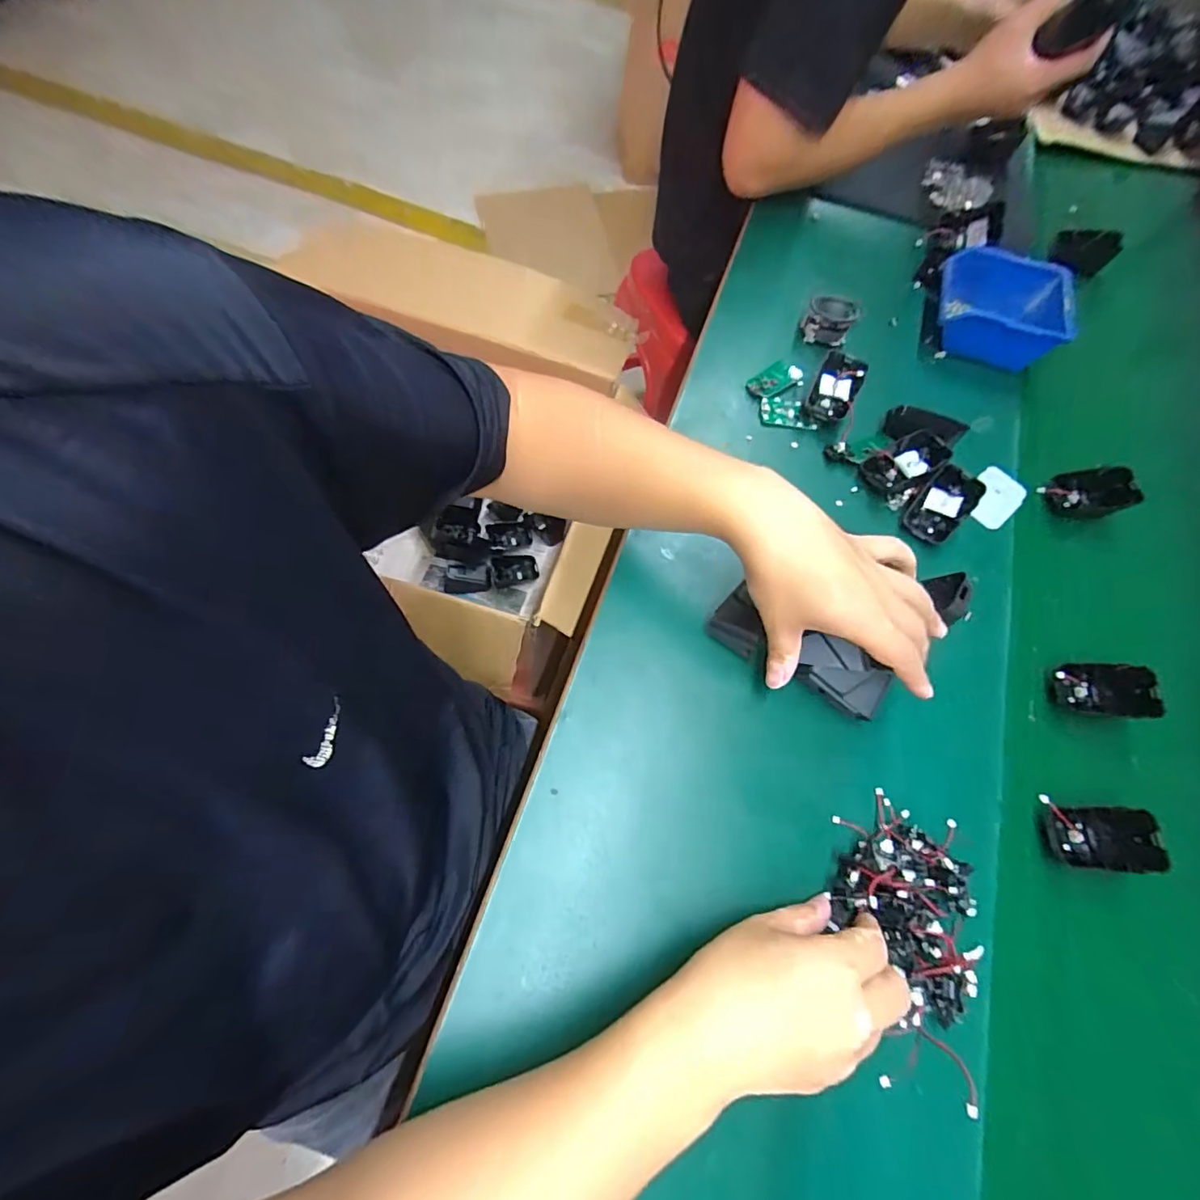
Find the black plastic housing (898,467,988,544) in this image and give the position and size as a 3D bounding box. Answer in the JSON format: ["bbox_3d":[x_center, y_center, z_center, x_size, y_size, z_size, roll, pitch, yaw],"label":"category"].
[{"bbox_3d":[0.316,-0.087,0.499,0.045,0.016,0.069,39,104,10],"label":"black plastic housing"}]

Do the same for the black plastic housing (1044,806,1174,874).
[{"bbox_3d":[0.375,0.178,0.402,0.063,0.029,0.043,5,68,-5],"label":"black plastic housing"}]

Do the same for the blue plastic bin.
[{"bbox_3d":[0.427,-0.311,0.581,0.121,0.063,0.108,22,67,3],"label":"blue plastic bin"}]

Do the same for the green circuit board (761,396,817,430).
[{"bbox_3d":[0.187,-0.186,0.537,0.053,0.008,0.032,6,68,-4],"label":"green circuit board"}]

